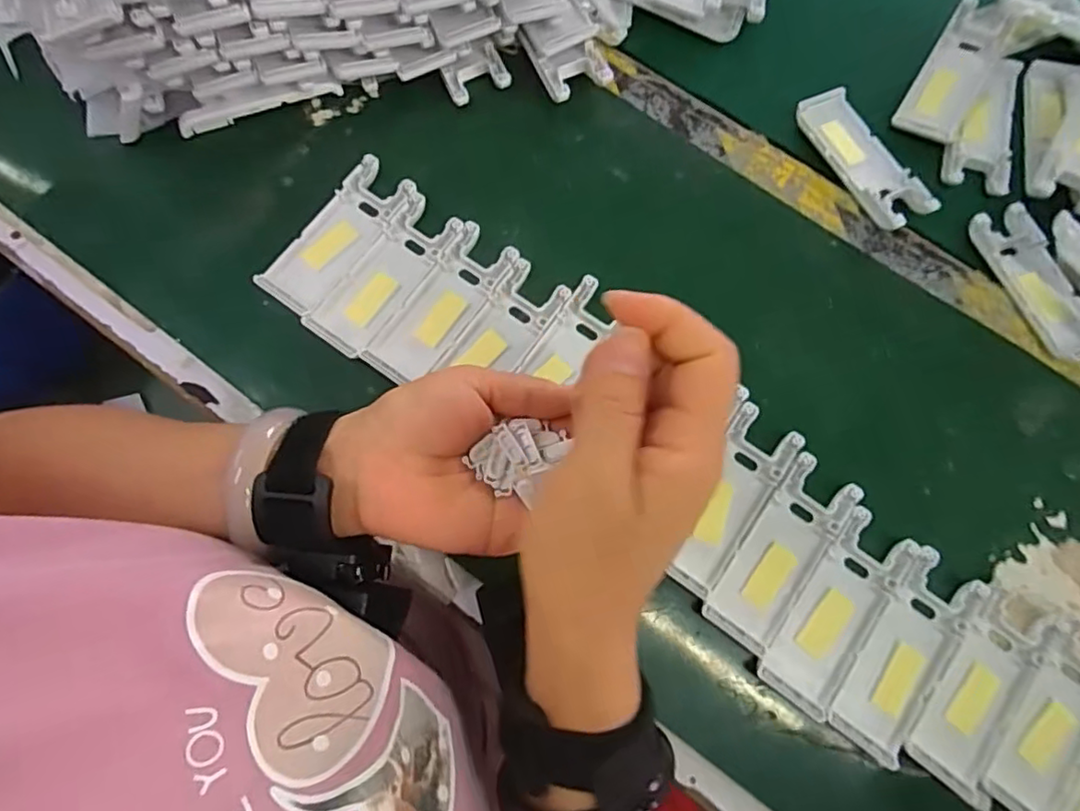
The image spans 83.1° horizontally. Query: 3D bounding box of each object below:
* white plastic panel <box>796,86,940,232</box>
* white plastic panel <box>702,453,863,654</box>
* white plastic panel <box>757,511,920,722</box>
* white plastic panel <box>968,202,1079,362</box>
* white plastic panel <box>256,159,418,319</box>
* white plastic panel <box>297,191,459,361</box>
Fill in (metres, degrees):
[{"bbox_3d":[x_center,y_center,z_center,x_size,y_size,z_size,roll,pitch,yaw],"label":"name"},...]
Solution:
[{"bbox_3d":[0.210,-0.160,0.393,0.041,0.008,0.103,-27,78,-7],"label":"white plastic panel"},{"bbox_3d":[0.128,0.077,0.326,0.039,0.009,0.102,38,79,8],"label":"white plastic panel"},{"bbox_3d":[0.155,0.106,0.318,0.040,0.007,0.102,34,78,7],"label":"white plastic panel"},{"bbox_3d":[0.309,-0.076,0.376,0.041,0.014,0.103,-23,78,-6],"label":"white plastic panel"},{"bbox_3d":[-0.121,-0.101,0.368,0.038,0.012,0.103,36,79,7],"label":"white plastic panel"},{"bbox_3d":[-0.091,-0.077,0.363,0.039,0.009,0.103,36,79,7],"label":"white plastic panel"}]

